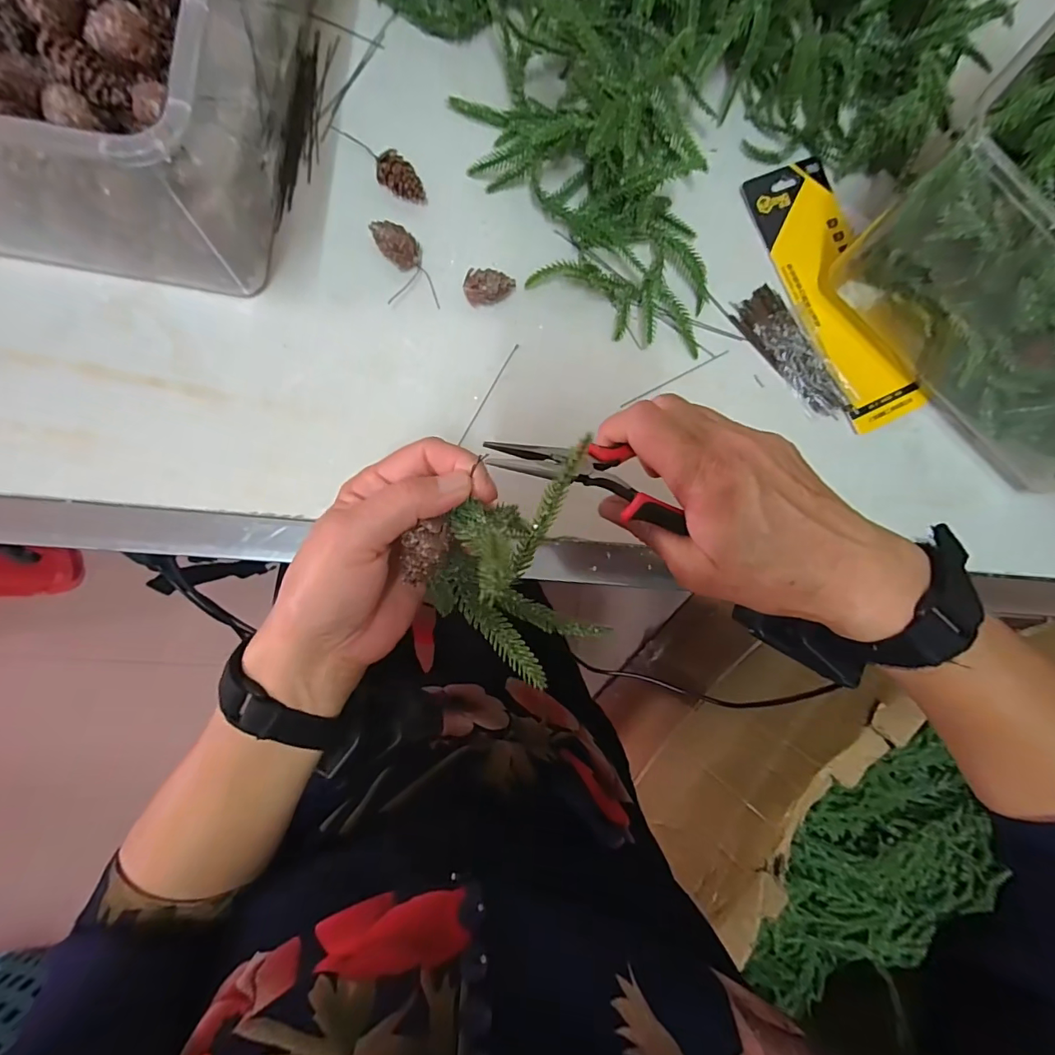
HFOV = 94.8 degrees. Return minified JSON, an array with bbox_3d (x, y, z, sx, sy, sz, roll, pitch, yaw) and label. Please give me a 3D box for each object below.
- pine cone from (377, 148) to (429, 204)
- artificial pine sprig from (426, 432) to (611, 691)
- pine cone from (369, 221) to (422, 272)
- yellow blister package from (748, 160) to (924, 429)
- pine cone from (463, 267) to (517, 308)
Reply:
[{"bbox_3d":[-0.088,-0.243,0.341,0.032,0.020,0.020,35,82,-5],"label":"pine cone"},{"bbox_3d":[-0.003,0.028,0.233,0.084,0.087,0.088,-26,91,-9],"label":"artificial pine sprig"},{"bbox_3d":[-0.092,-0.195,0.334,0.038,0.019,0.019,33,82,-5],"label":"pine cone"},{"bbox_3d":[0.250,-0.189,0.388,0.076,0.014,0.218,-22,90,-9],"label":"yellow blister package"},{"bbox_3d":[-0.027,-0.167,0.343,0.035,0.021,0.021,0,87,-9],"label":"pine cone"}]

